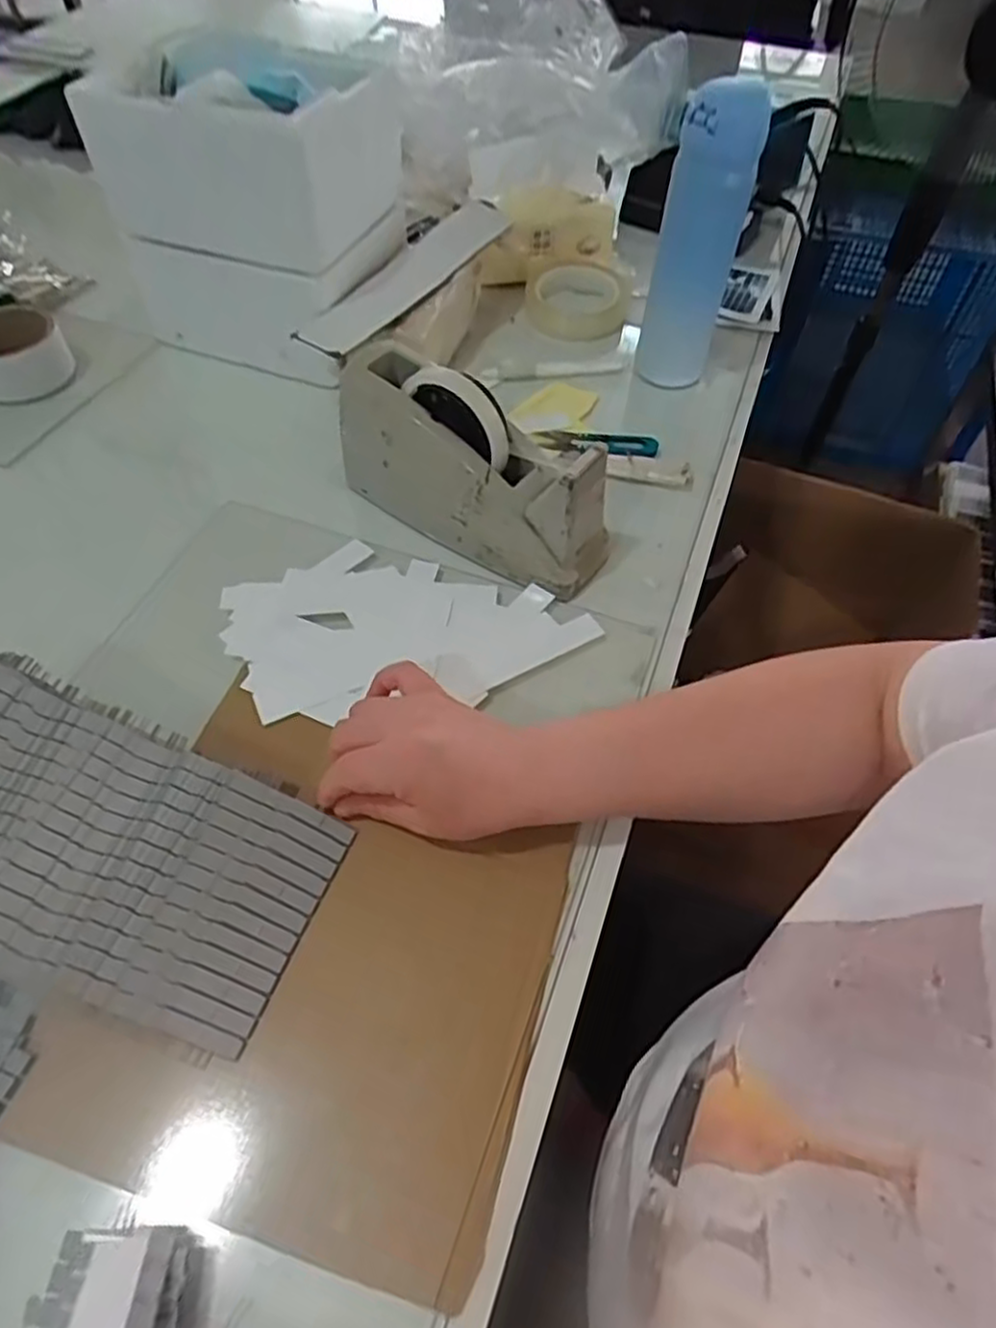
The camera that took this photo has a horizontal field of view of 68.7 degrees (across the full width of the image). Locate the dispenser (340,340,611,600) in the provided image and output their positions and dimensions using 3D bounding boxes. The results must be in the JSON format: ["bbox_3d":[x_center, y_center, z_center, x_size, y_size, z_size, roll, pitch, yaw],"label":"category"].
[{"bbox_3d":[-0.020,-0.145,0.529,0.214,0.107,0.067,32,60,19],"label":"dispenser"}]

